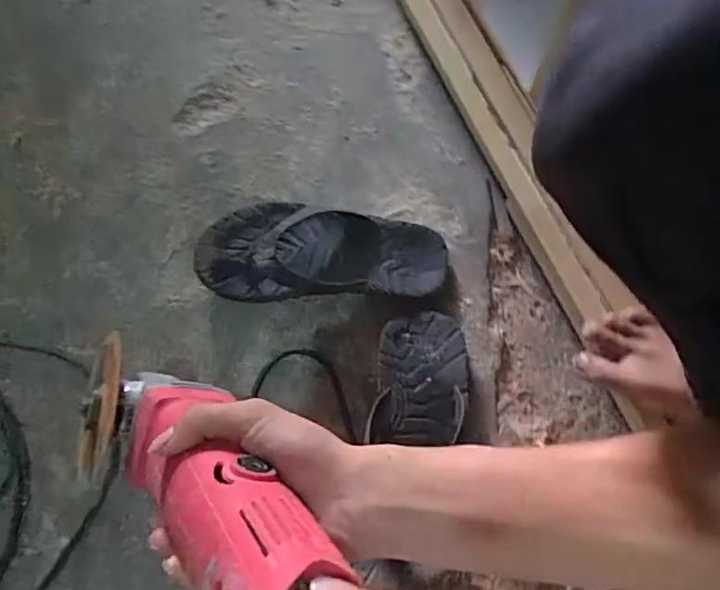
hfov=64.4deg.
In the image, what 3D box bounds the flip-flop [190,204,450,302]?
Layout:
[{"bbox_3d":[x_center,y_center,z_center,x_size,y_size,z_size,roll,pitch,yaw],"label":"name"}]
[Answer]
[{"bbox_3d":[-0.042,-0.054,0.616,0.265,0.047,0.114,-2,74,1],"label":"flip-flop"}]

